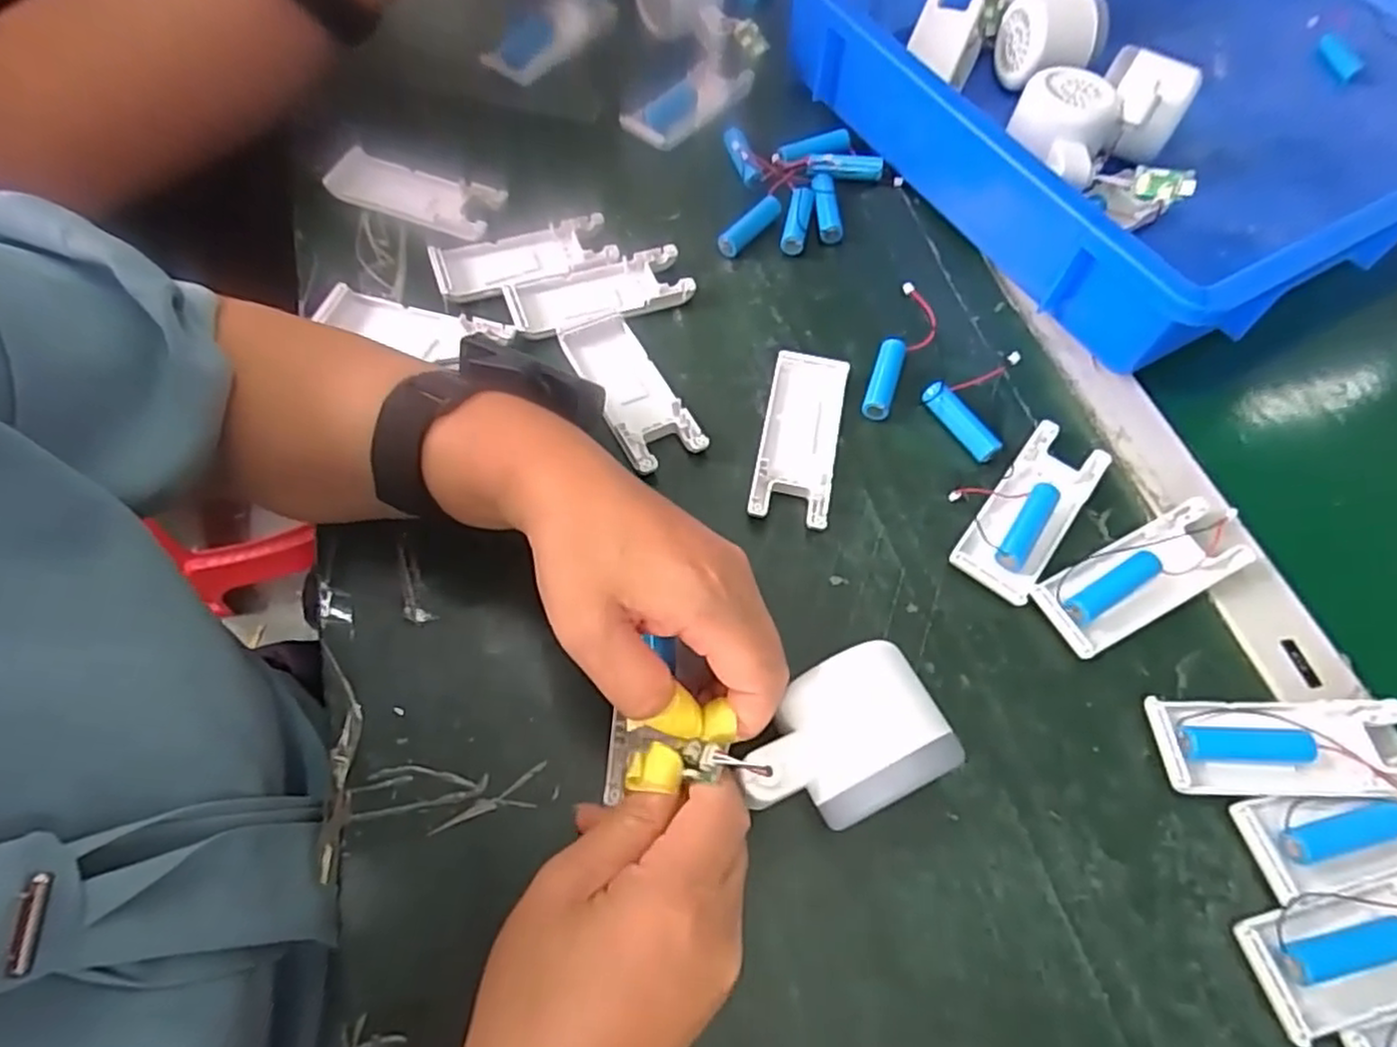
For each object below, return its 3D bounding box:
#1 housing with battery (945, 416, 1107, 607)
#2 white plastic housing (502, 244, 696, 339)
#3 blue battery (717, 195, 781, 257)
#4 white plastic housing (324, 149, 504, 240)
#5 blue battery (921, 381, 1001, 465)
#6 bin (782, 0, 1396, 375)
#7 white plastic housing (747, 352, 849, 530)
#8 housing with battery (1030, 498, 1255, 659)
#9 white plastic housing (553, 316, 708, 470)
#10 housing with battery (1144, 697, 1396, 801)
[{"bbox_3d":[0.166,-0.007,0.362,0.040,0.011,0.100,34,65,16],"label":"housing with battery"},{"bbox_3d":[-0.058,-0.135,0.422,0.104,0.014,0.041,-16,63,-11],"label":"white plastic housing"},{"bbox_3d":[0.032,-0.188,0.452,0.014,0.015,0.052,41,67,19],"label":"blue battery"},{"bbox_3d":[-0.178,-0.207,0.452,0.105,0.015,0.039,16,62,6],"label":"white plastic housing"},{"bbox_3d":[0.141,-0.055,0.387,0.017,0.012,0.049,-30,67,-17],"label":"blue battery"},{"bbox_3d":[0.370,-0.336,0.513,0.553,0.089,0.359,-25,65,-15],"label":"bin"},{"bbox_3d":[0.054,-0.045,0.380,0.041,0.013,0.101,12,61,4],"label":"white plastic housing"},{"bbox_3d":[0.213,0.024,0.346,0.104,0.025,0.038,-25,65,-15],"label":"housing with battery"},{"bbox_3d":[-0.038,-0.072,0.390,0.039,0.013,0.103,-26,65,-15],"label":"white plastic housing"},{"bbox_3d":[0.253,0.097,0.312,0.105,0.021,0.041,2,61,-1],"label":"housing with battery"}]

